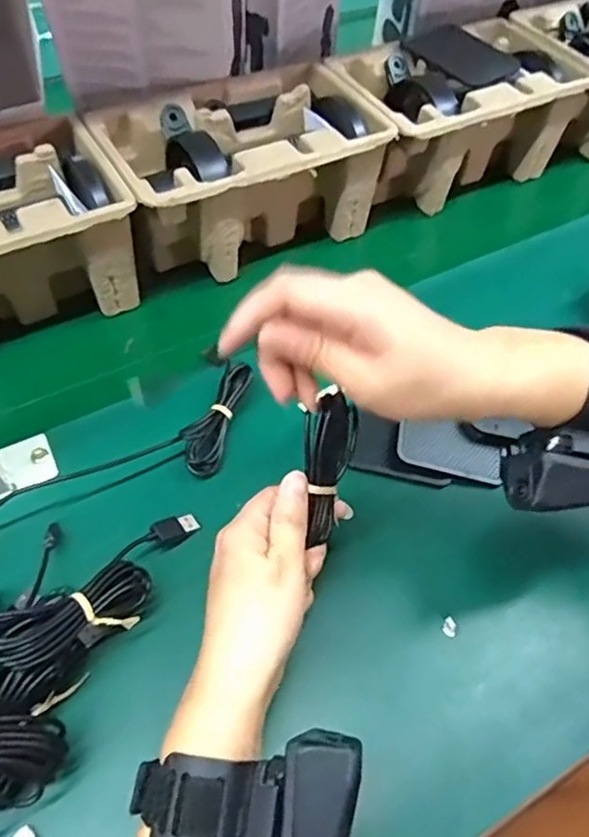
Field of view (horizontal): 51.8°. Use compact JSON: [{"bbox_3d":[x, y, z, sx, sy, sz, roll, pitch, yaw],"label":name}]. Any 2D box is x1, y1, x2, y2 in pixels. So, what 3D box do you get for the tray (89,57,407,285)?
[{"bbox_3d":[-0.041,-0.215,0.544,0.226,0.117,0.143,-29,54,-17],"label":"tray"}]

